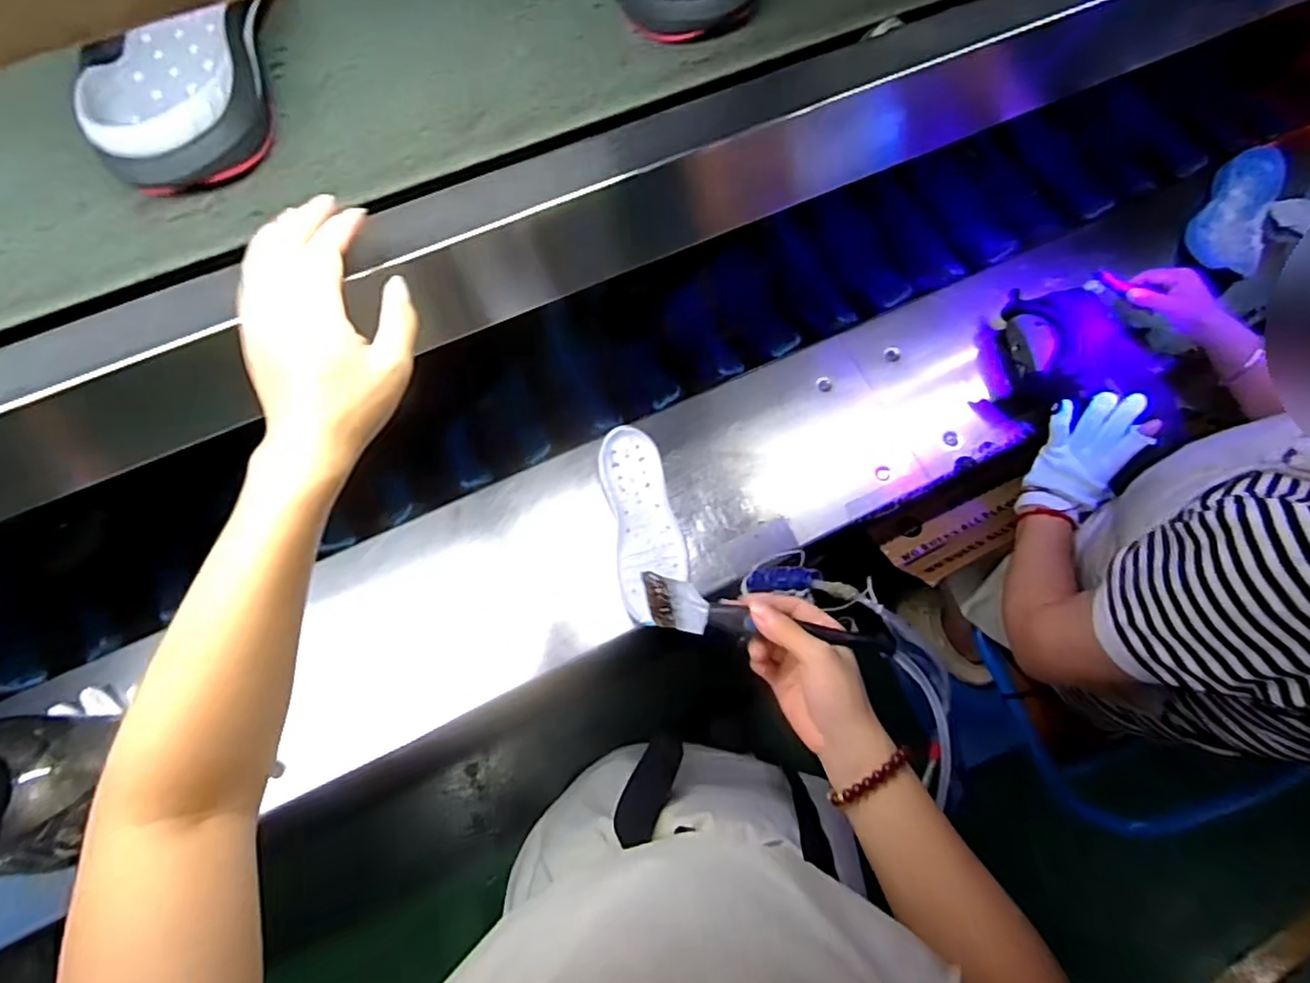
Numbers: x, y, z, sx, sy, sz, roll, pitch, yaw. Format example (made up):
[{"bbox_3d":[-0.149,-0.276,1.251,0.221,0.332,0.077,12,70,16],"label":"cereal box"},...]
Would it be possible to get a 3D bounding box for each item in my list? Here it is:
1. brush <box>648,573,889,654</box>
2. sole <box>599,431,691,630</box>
[{"bbox_3d":[0.074,0.090,0.442,0.174,0.011,0.034,8,72,15],"label":"brush"},{"bbox_3d":[-0.011,0.033,0.765,0.087,0.049,0.229,-11,73,-5],"label":"sole"}]

